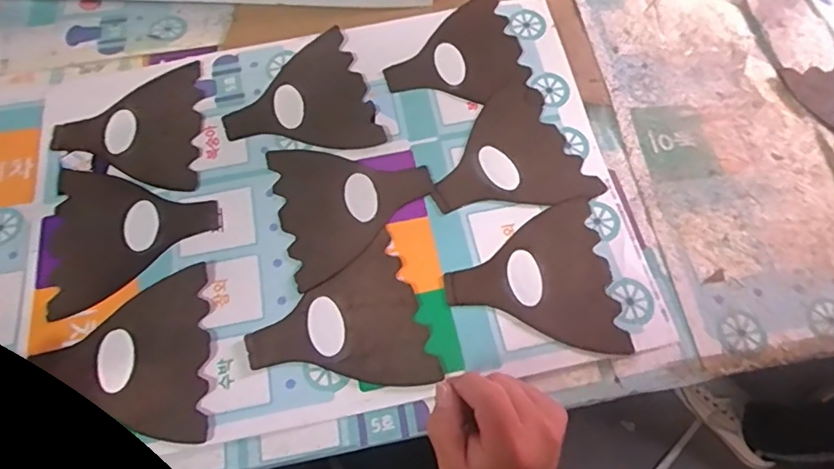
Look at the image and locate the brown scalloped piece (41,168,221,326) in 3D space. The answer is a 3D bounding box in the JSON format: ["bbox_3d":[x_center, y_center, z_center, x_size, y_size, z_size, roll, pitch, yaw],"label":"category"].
[{"bbox_3d":[-0.257,-0.007,0.511,0.145,0.008,0.144,-10,65,-3],"label":"brown scalloped piece"}]

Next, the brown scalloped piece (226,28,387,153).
[{"bbox_3d":[-0.118,-0.128,0.555,0.138,0.015,0.139,-22,65,-10],"label":"brown scalloped piece"}]

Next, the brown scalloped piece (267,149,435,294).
[{"bbox_3d":[-0.058,-0.035,0.525,0.139,0.010,0.142,-18,64,-8],"label":"brown scalloped piece"}]

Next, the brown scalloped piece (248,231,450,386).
[{"bbox_3d":[-0.065,0.082,0.466,0.140,0.006,0.128,-22,68,-10],"label":"brown scalloped piece"}]

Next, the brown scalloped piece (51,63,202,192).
[{"bbox_3d":[-0.285,-0.103,0.555,0.140,0.007,0.141,-5,69,1],"label":"brown scalloped piece"}]

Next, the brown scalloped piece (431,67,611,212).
[{"bbox_3d":[0.079,-0.075,0.539,0.143,0.009,0.146,-24,70,-10],"label":"brown scalloped piece"}]

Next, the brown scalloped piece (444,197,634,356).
[{"bbox_3d":[0.098,0.042,0.482,0.138,0.006,0.137,-9,63,-4],"label":"brown scalloped piece"}]

